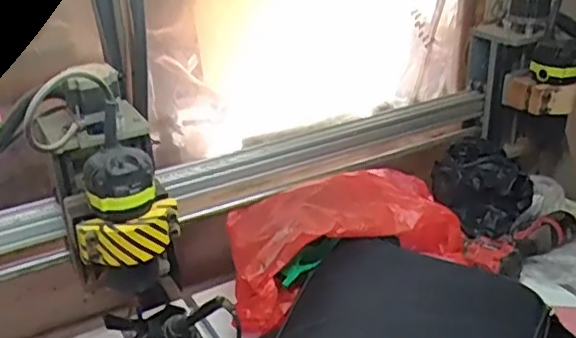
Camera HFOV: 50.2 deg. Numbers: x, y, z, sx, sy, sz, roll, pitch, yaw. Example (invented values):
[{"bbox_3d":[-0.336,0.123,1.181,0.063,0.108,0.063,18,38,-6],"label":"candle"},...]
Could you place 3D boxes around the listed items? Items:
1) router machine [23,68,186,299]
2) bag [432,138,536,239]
[{"bbox_3d":[-0.212,0.012,0.737,0.139,0.246,0.153,-9,28,-13],"label":"router machine"},{"bbox_3d":[0.335,0.028,1.050,0.141,0.116,0.139,-16,31,-26],"label":"bag"}]

